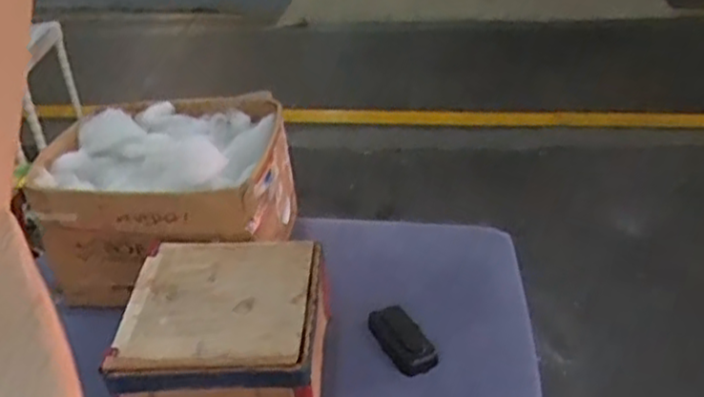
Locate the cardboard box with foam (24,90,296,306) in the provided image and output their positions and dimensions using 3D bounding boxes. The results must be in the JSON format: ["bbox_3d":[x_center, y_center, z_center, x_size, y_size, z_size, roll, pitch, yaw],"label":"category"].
[{"bbox_3d":[-0.263,-0.006,1.088,0.335,0.186,0.284,-2,32,3],"label":"cardboard box with foam"}]

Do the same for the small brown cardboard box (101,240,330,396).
[{"bbox_3d":[-0.145,0.164,0.885,0.218,0.123,0.222,-3,32,2],"label":"small brown cardboard box"}]

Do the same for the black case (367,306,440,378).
[{"bbox_3d":[0.064,0.177,0.952,0.049,0.027,0.114,-17,35,-21],"label":"black case"}]

